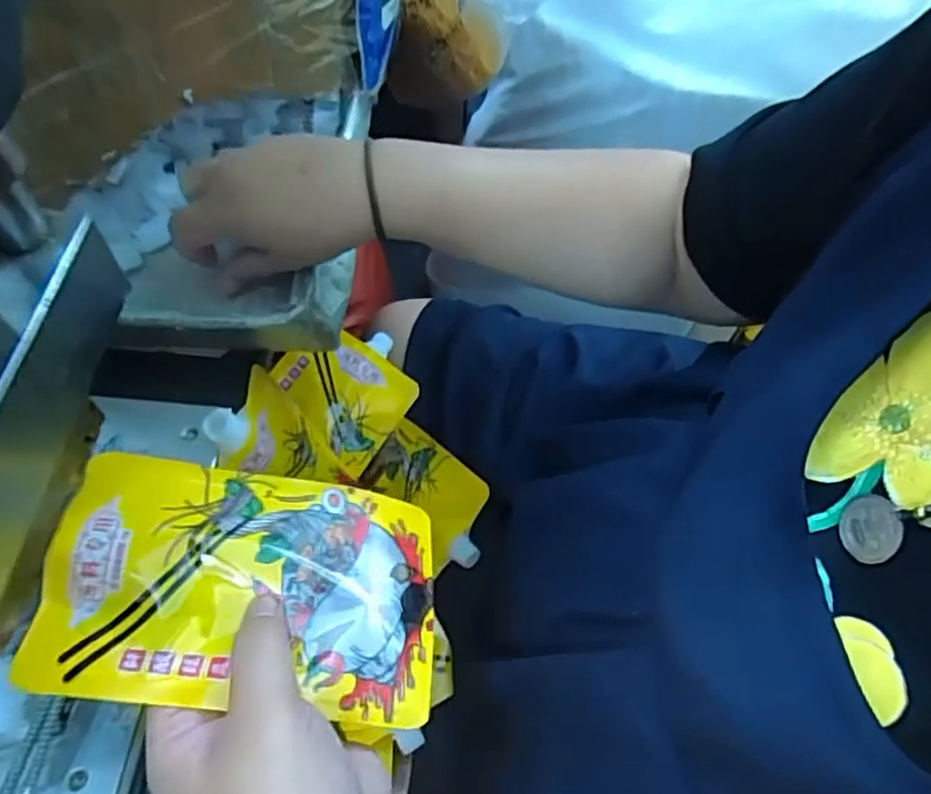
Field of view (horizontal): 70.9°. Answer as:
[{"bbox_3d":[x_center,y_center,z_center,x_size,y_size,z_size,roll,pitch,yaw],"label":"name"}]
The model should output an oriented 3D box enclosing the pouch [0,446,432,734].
[{"bbox_3d":[-0.100,0.087,0.310,0.171,0.015,0.112,9,53,-11],"label":"pouch"}]

